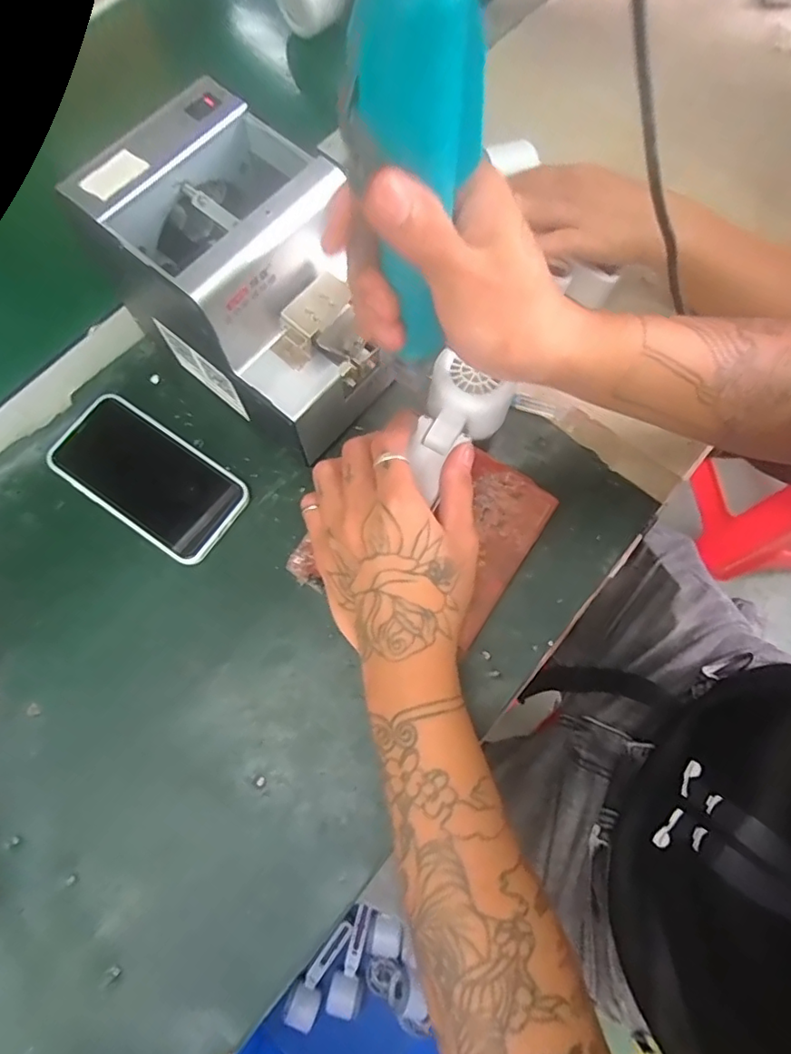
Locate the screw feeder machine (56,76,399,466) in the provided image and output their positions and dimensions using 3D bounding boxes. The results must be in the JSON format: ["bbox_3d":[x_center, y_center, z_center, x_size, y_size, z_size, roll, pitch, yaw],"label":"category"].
[{"bbox_3d":[-0.091,-0.160,0.382,0.126,0.143,0.177,-43,77,-11],"label":"screw feeder machine"}]

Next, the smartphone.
[{"bbox_3d":[-0.185,-0.038,0.416,0.144,0.008,0.074,33,76,10],"label":"smartphone"}]

